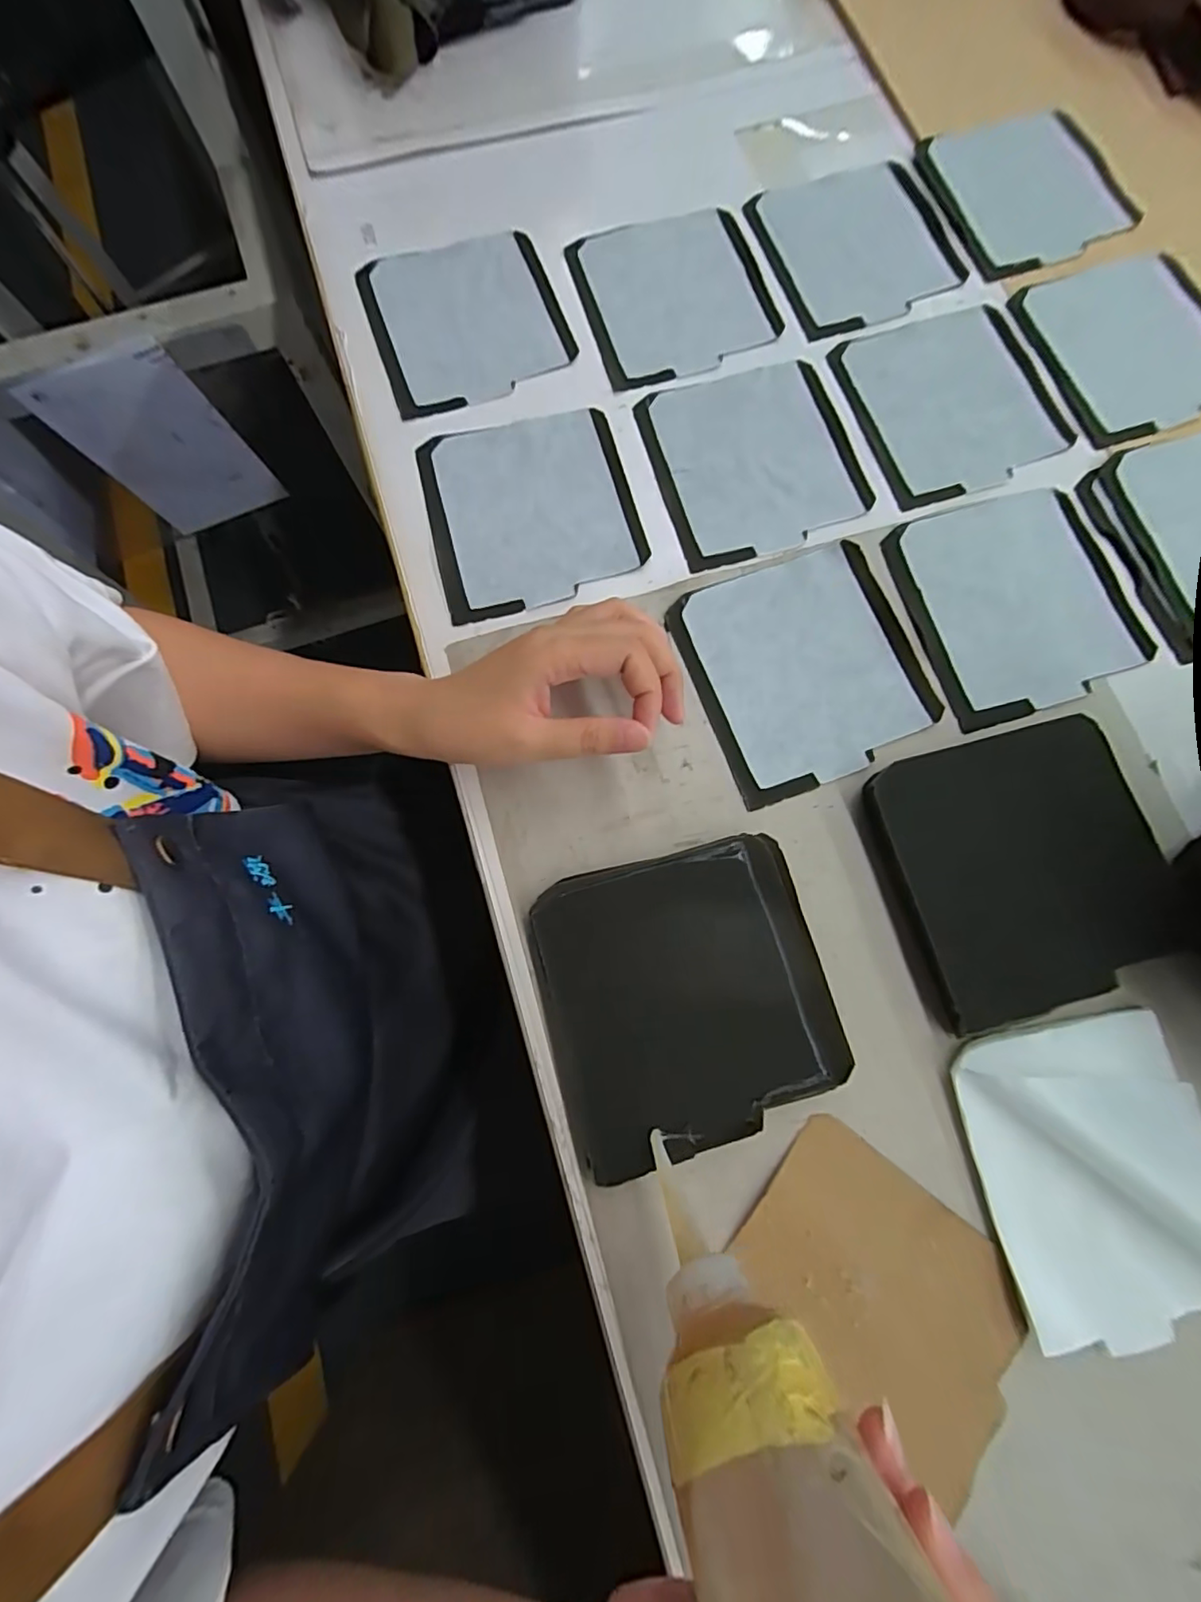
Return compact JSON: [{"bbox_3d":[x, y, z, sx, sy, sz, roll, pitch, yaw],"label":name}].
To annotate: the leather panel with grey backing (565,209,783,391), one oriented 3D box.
[{"bbox_3d":[0.052,-0.356,0.400,0.126,0.004,0.135,-15,77,-3],"label":"leather panel with grey backing"}]

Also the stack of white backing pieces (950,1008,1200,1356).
[{"bbox_3d":[0.236,0.173,0.260,0.109,0.025,0.130,-9,77,-1],"label":"stack of white backing pieces"}]

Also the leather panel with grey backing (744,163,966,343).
[{"bbox_3d":[0.184,-0.402,0.406,0.135,0.008,0.135,-20,77,-4],"label":"leather panel with grey backing"}]

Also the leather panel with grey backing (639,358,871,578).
[{"bbox_3d":[0.100,-0.223,0.372,0.127,0.008,0.136,-15,77,-2],"label":"leather panel with grey backing"}]

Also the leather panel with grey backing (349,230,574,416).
[{"bbox_3d":[-0.093,-0.333,0.393,0.126,0.007,0.131,-19,79,-3],"label":"leather panel with grey backing"}]

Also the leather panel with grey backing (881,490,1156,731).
[{"bbox_3d":[0.252,-0.121,0.344,0.126,0.005,0.133,-15,77,-3],"label":"leather panel with grey backing"}]

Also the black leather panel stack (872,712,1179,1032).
[{"bbox_3d":[0.220,0.034,0.297,0.135,0.019,0.134,-16,77,-3],"label":"black leather panel stack"}]

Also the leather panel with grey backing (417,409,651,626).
[{"bbox_3d":[-0.043,-0.185,0.361,0.127,0.006,0.131,-14,77,-3],"label":"leather panel with grey backing"}]

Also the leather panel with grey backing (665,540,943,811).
[{"bbox_3d":[0.120,-0.079,0.332,0.127,0.004,0.133,-20,77,-4],"label":"leather panel with grey backing"}]

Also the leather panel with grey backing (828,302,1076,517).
[{"bbox_3d":[0.234,-0.266,0.375,0.123,0.004,0.133,-17,77,-3],"label":"leather panel with grey backing"}]

